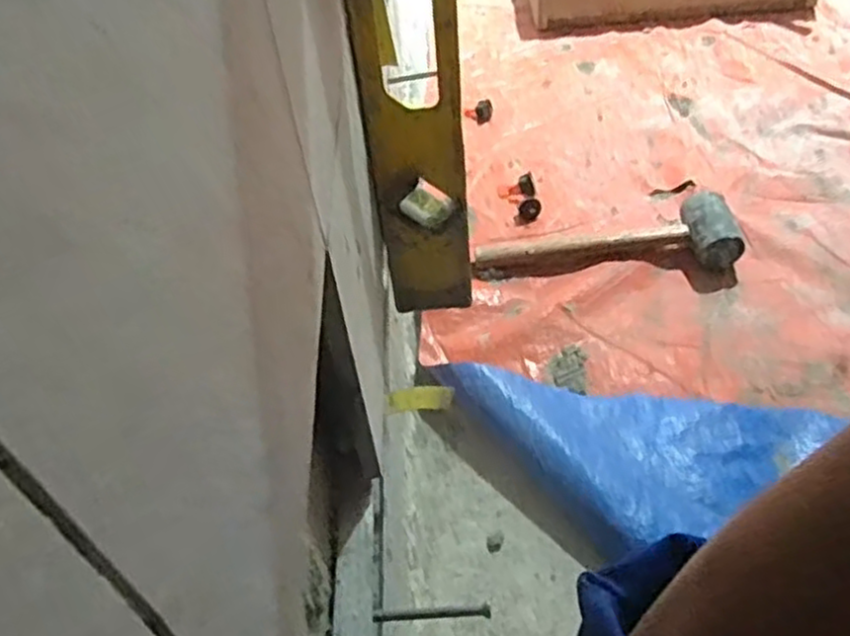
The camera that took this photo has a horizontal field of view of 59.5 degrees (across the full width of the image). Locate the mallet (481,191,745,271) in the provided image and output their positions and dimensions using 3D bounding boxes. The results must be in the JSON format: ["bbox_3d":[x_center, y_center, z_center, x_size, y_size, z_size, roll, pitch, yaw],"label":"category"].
[{"bbox_3d":[0.237,-0.113,0.986,0.335,0.061,0.106,1,47,6],"label":"mallet"}]

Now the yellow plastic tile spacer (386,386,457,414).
[{"bbox_3d":[-0.001,0.043,0.404,0.041,0.009,0.011,-2,43,-34],"label":"yellow plastic tile spacer"}]

